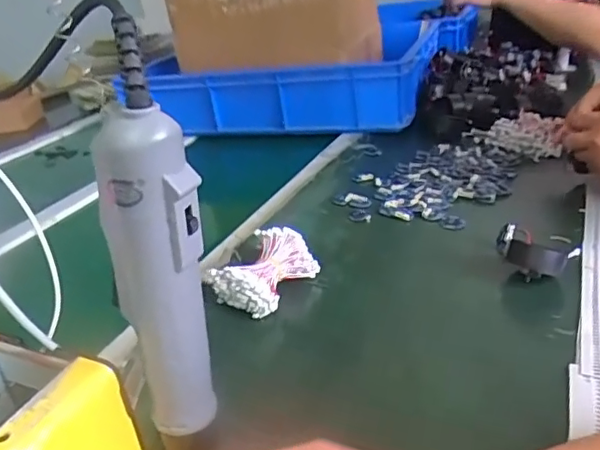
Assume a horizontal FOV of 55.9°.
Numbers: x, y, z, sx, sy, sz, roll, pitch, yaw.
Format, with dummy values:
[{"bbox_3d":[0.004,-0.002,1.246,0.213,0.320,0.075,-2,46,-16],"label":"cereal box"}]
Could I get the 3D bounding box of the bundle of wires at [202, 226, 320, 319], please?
[{"bbox_3d":[-0.038,0.044,0.574,0.073,0.051,0.089,10,31,30],"label":"bundle of wires"}]

